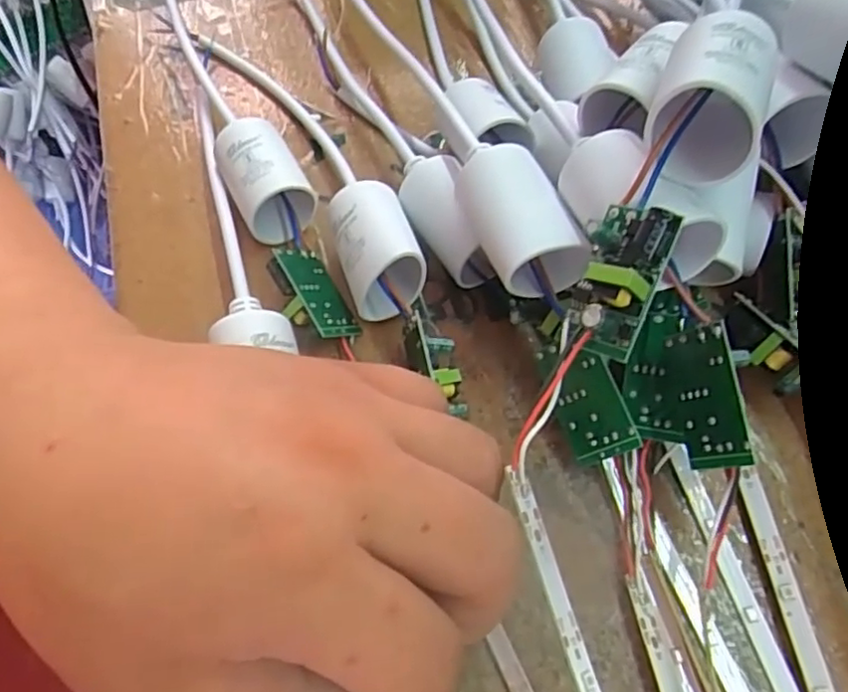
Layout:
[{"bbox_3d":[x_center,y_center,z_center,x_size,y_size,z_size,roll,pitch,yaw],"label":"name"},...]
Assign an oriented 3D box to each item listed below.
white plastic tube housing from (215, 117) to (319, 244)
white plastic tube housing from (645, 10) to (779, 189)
[{"bbox_3d":[-0.063,-0.064,0.248,0.026,0.027,0.043,-32,64,-13],"label":"white plastic tube housing"},{"bbox_3d":[0.074,-0.066,0.165,0.026,0.024,0.041,18,64,13],"label":"white plastic tube housing"}]

